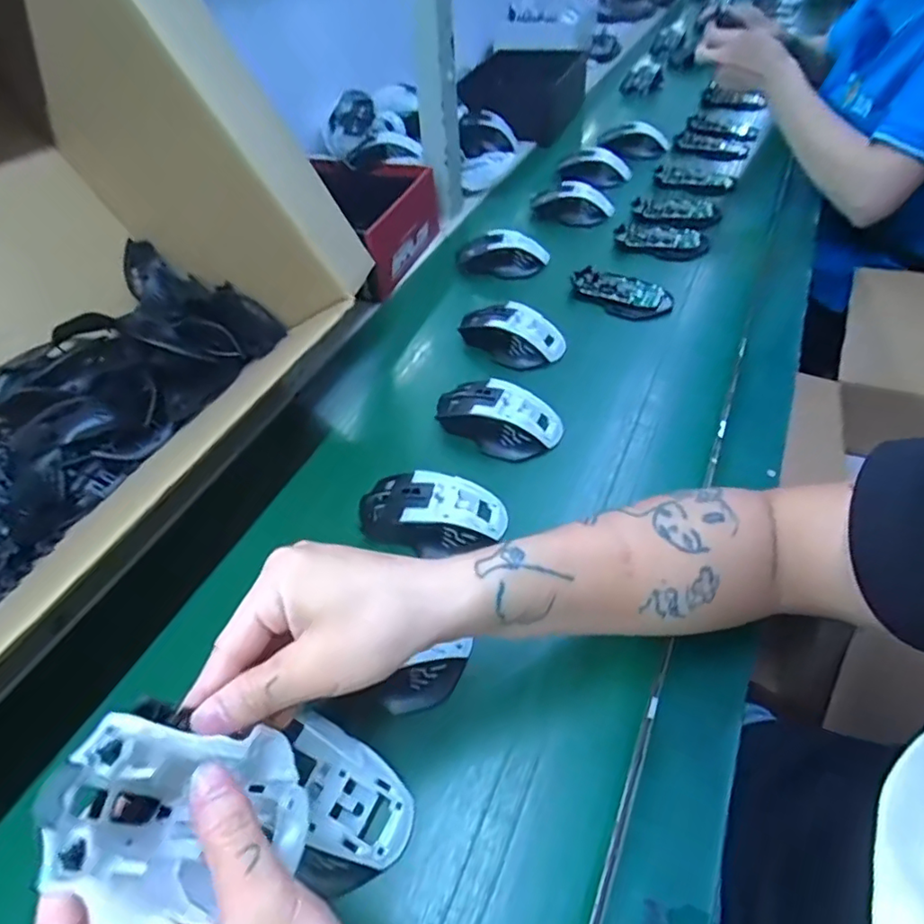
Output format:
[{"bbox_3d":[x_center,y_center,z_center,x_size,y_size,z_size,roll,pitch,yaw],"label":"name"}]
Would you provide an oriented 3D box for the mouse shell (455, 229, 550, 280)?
[{"bbox_3d":[0.049,-0.264,0.706,0.112,0.031,0.050,2,50,7],"label":"mouse shell"}]

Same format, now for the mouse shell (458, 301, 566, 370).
[{"bbox_3d":[0.051,-0.134,0.597,0.115,0.036,0.064,13,52,16],"label":"mouse shell"}]

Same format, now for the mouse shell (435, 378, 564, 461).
[{"bbox_3d":[0.032,-0.042,0.518,0.117,0.041,0.071,11,52,15],"label":"mouse shell"}]

